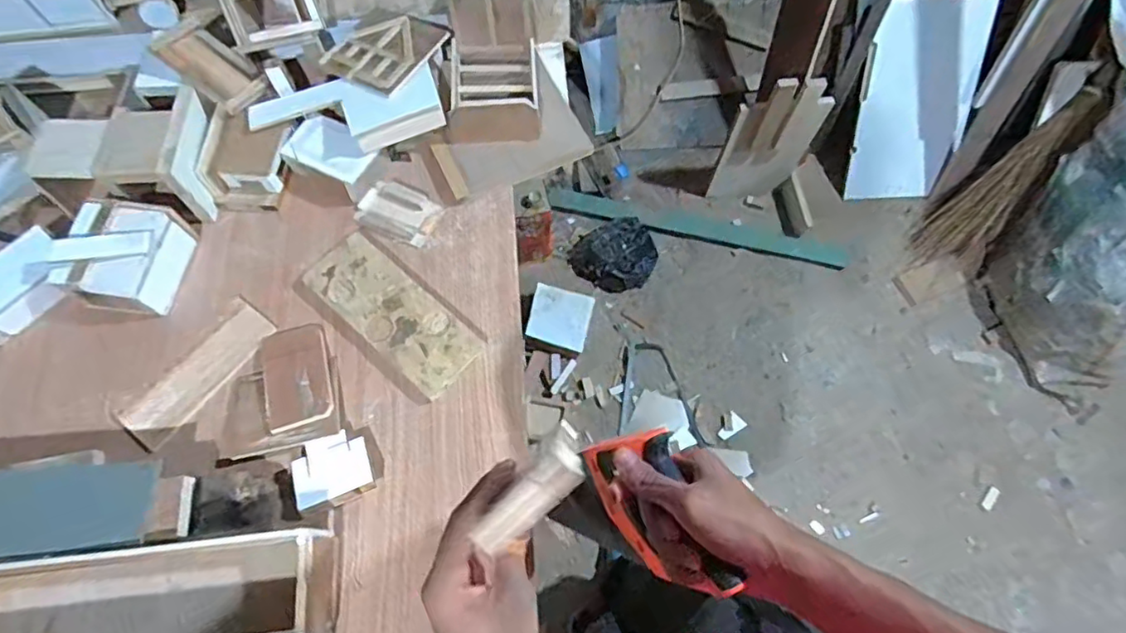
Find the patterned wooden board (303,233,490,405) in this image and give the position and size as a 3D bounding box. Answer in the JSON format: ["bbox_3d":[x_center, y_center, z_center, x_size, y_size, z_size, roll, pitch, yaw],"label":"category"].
[{"bbox_3d":[-0.212,-0.006,0.755,0.238,0.019,0.093,39,72,15],"label":"patterned wooden board"}]

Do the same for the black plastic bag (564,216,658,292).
[{"bbox_3d":[0.148,-0.168,1.628,0.236,0.048,0.200,-31,71,-13],"label":"black plastic bag"}]

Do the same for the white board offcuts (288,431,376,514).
[{"bbox_3d":[-0.255,0.169,0.669,0.080,0.034,0.077,-20,68,-9],"label":"white board offcuts"}]

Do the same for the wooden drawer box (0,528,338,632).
[{"bbox_3d":[-0.431,0.291,0.591,0.385,0.092,0.114,-6,67,-3],"label":"wooden drawer box"}]

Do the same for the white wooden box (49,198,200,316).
[{"bbox_3d":[-0.543,-0.074,0.754,0.114,0.073,0.126,8,67,2],"label":"white wooden box"}]

